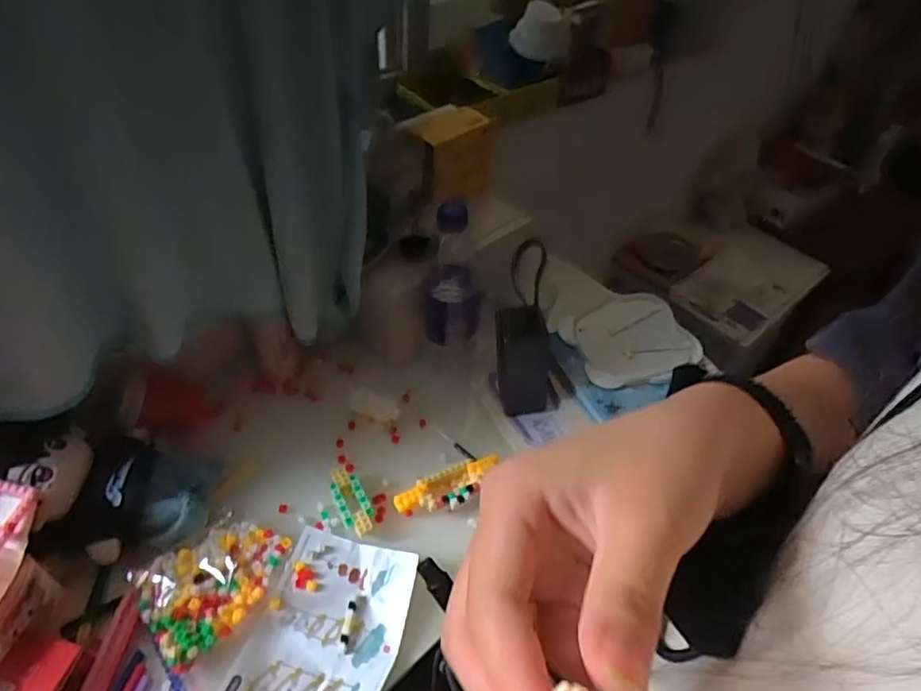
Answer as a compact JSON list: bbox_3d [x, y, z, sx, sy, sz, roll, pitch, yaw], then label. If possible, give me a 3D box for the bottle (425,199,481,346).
[{"bbox_3d":[-0.007,-0.086,0.623,0.060,0.158,0.074,5,46,-1],"label":"bottle"}]

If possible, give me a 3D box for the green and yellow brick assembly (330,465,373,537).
[{"bbox_3d":[-0.108,0.151,0.573,0.029,0.022,0.079,-19,51,-21],"label":"green and yellow brick assembly"}]

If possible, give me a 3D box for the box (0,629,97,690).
[{"bbox_3d":[-0.316,0.251,0.436,0.053,0.035,0.053,11,47,5],"label":"box"}]

